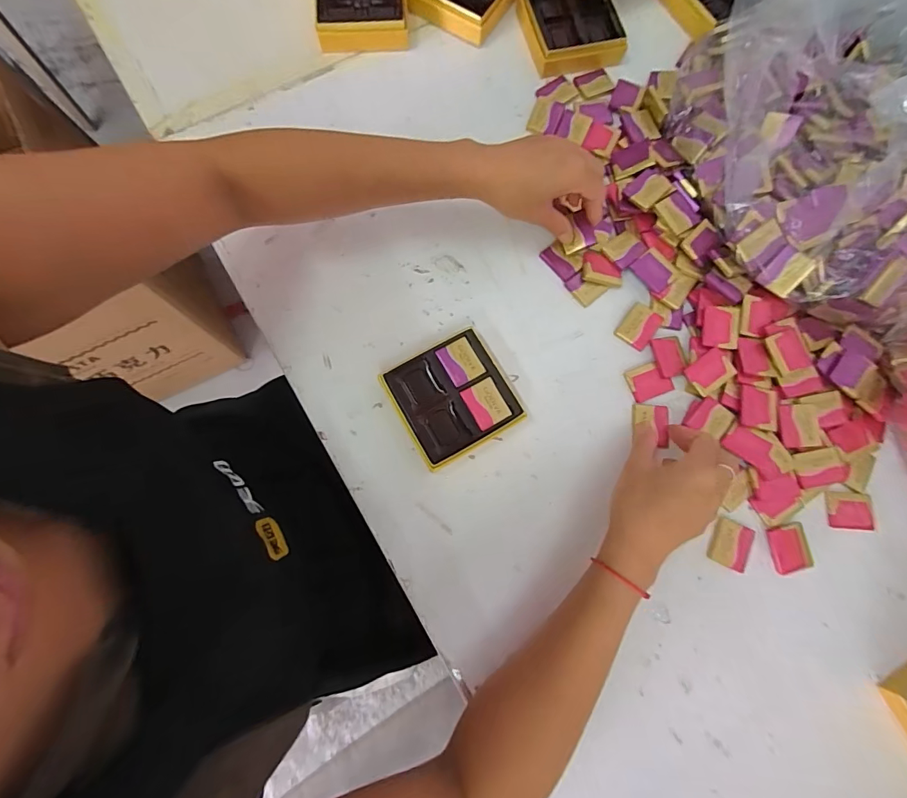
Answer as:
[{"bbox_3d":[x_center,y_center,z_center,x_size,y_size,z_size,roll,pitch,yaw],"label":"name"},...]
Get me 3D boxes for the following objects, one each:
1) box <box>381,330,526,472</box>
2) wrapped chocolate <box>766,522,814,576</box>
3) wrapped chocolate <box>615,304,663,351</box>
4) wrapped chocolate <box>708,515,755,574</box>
[{"bbox_3d":[-0.001,0.001,0.397,0.098,0.029,0.096,-29,80,-7],"label":"box"},{"bbox_3d":[0.293,0.131,0.382,0.032,0.007,0.040,-8,78,-3],"label":"wrapped chocolate"},{"bbox_3d":[0.180,-0.071,0.423,0.032,0.004,0.040,36,79,6],"label":"wrapped chocolate"},{"bbox_3d":[0.244,0.127,0.383,0.036,0.004,0.039,22,78,3],"label":"wrapped chocolate"}]

